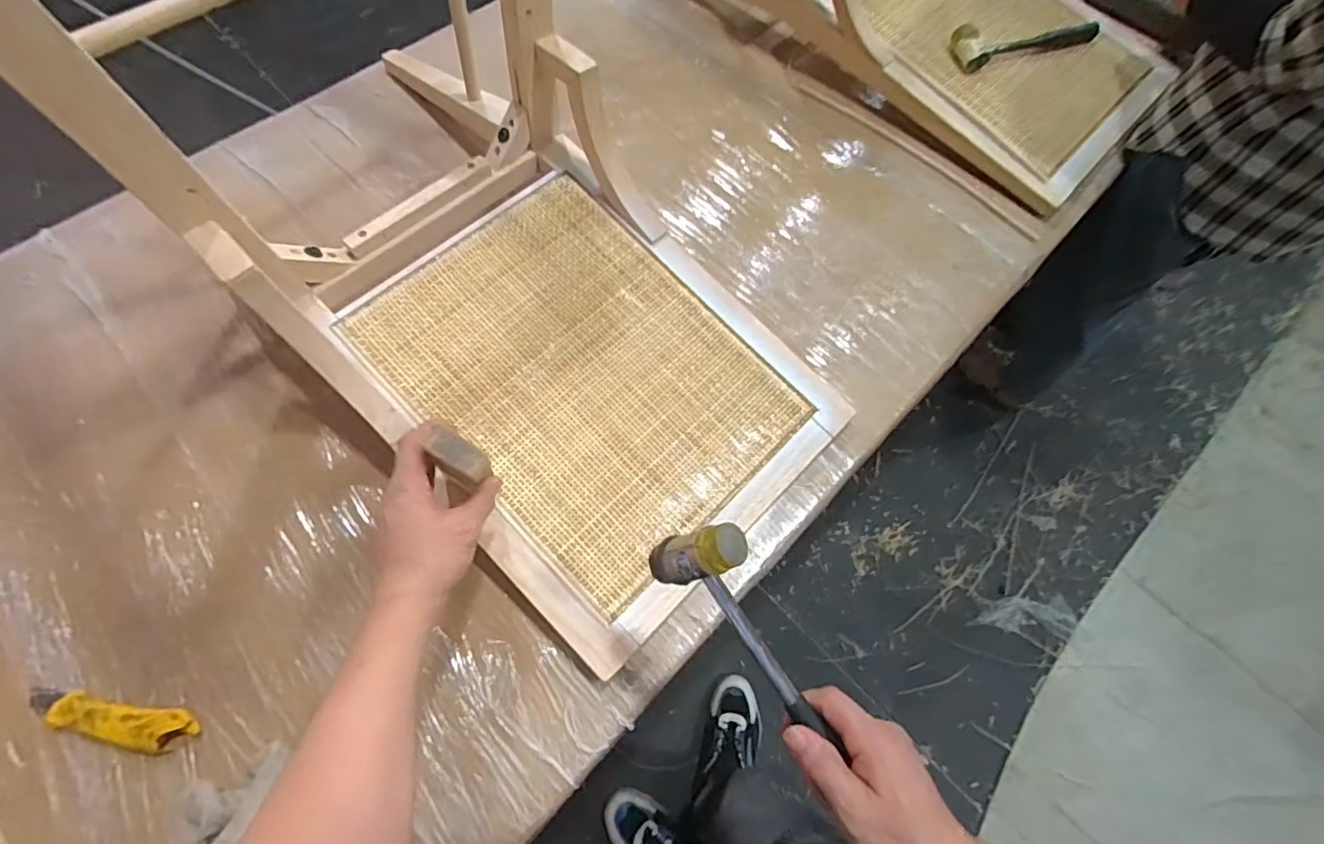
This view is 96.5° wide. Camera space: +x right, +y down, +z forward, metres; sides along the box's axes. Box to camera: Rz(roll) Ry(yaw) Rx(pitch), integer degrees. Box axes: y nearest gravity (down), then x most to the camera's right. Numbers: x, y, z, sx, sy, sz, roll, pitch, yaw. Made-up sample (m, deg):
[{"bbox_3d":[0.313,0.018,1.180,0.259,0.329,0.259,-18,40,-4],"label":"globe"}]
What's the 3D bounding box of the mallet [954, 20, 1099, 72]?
[{"bbox_3d":[0.575,-0.606,0.932,0.271,0.041,0.070,-14,67,-6],"label":"mallet"}]

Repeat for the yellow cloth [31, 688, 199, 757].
[{"bbox_3d":[-0.526,0.282,0.560,0.164,0.027,0.039,9,66,4],"label":"yellow cloth"}]

